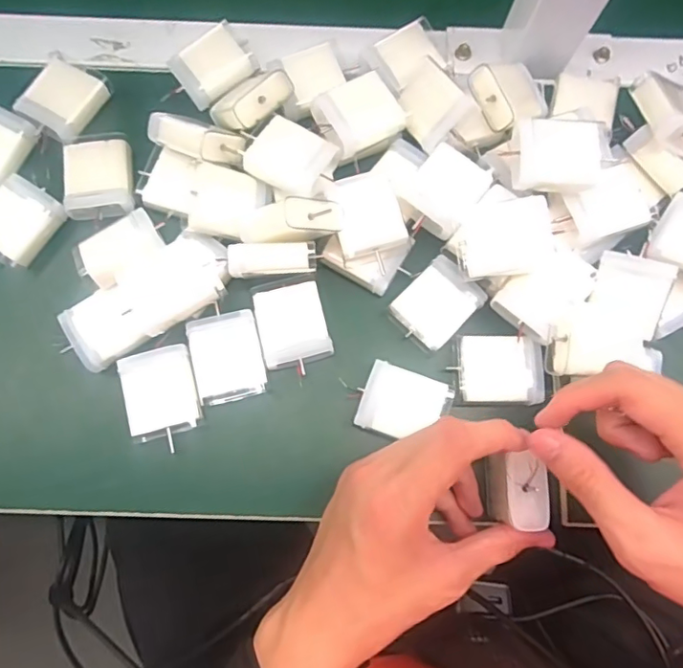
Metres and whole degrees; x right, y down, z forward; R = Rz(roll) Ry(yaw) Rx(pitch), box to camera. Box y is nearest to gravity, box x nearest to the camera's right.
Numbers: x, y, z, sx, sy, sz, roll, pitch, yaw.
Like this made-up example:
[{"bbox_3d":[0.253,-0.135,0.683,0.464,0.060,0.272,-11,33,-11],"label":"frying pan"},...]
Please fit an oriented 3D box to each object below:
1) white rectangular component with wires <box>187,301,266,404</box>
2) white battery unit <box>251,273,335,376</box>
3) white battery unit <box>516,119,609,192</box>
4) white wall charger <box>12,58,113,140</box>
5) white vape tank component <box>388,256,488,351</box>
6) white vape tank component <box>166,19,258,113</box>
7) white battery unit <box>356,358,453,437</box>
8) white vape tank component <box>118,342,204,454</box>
[{"bbox_3d":[-0.069,0.014,0.330,0.040,0.013,0.052,-13,79,-4],"label":"white rectangular component with wires"},{"bbox_3d":[-0.030,-0.006,0.336,0.040,0.013,0.057,-15,79,-4],"label":"white battery unit"},{"bbox_3d":[0.129,-0.104,0.317,0.057,0.013,0.040,6,76,1],"label":"white battery unit"},{"bbox_3d":[-0.186,-0.158,0.364,0.045,0.021,0.049,28,79,5],"label":"white wall charger"},{"bbox_3d":[0.058,-0.017,0.340,0.051,0.021,0.040,-43,82,-9],"label":"white vape tank component"},{"bbox_3d":[-0.086,-0.180,0.369,0.050,0.022,0.041,-35,81,-8],"label":"white vape tank component"},{"bbox_3d":[0.037,0.043,0.326,0.050,0.021,0.041,19,79,3],"label":"white battery unit"},{"bbox_3d":[-0.107,0.037,0.325,0.041,0.017,0.054,-13,79,-4],"label":"white vape tank component"}]

